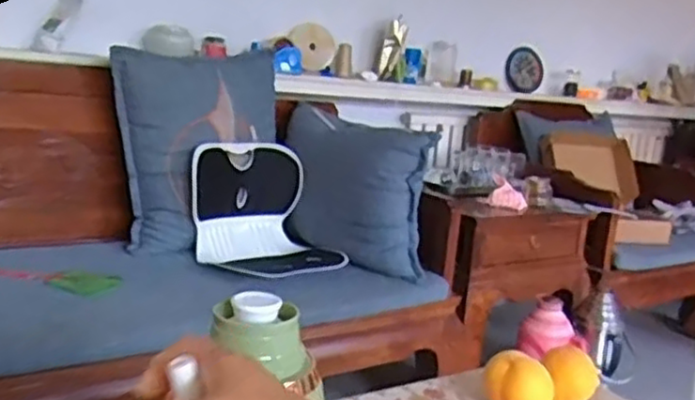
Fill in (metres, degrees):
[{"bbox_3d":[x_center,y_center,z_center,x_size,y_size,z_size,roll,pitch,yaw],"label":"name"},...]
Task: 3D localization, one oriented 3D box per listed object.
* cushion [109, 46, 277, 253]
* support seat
[{"bbox_3d":[-0.395,-0.131,1.919,0.467,0.500,0.143,-2,13,-35],"label":"cushion"},{"bbox_3d":[-0.216,0.042,1.860,0.329,0.333,0.288,-1,13,-31],"label":"support seat"}]

